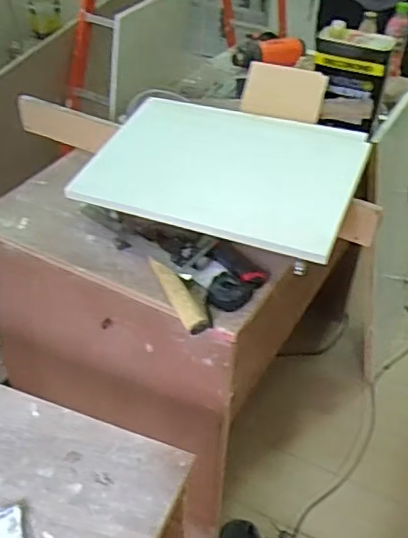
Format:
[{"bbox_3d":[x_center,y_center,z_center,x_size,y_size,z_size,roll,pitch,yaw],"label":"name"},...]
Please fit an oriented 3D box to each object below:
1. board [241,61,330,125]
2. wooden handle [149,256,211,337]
[{"bbox_3d":[0.183,-0.404,1.405,0.183,0.116,0.019,13,7,12],"label":"board"},{"bbox_3d":[-0.048,0.041,1.080,0.041,0.028,0.187,-17,44,-21],"label":"wooden handle"}]

